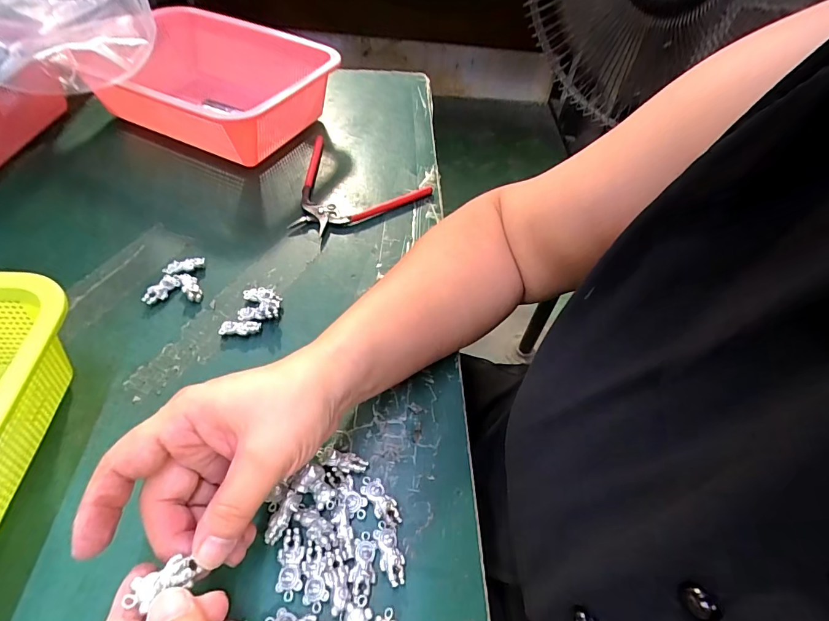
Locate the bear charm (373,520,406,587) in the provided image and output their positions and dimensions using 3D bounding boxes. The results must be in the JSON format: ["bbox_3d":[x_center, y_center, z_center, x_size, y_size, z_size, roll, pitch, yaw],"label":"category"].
[{"bbox_3d":[-0.014,0.138,0.241,0.013,0.007,0.033,-15,55,-15],"label":"bear charm"}]

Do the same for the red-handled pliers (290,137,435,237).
[{"bbox_3d":[-0.085,-0.141,0.460,0.147,0.011,0.148,-33,61,-26],"label":"red-handled pliers"}]

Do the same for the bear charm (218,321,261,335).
[{"bbox_3d":[-0.135,0.015,0.329,0.031,0.008,0.012,2,52,-2],"label":"bear charm"}]

